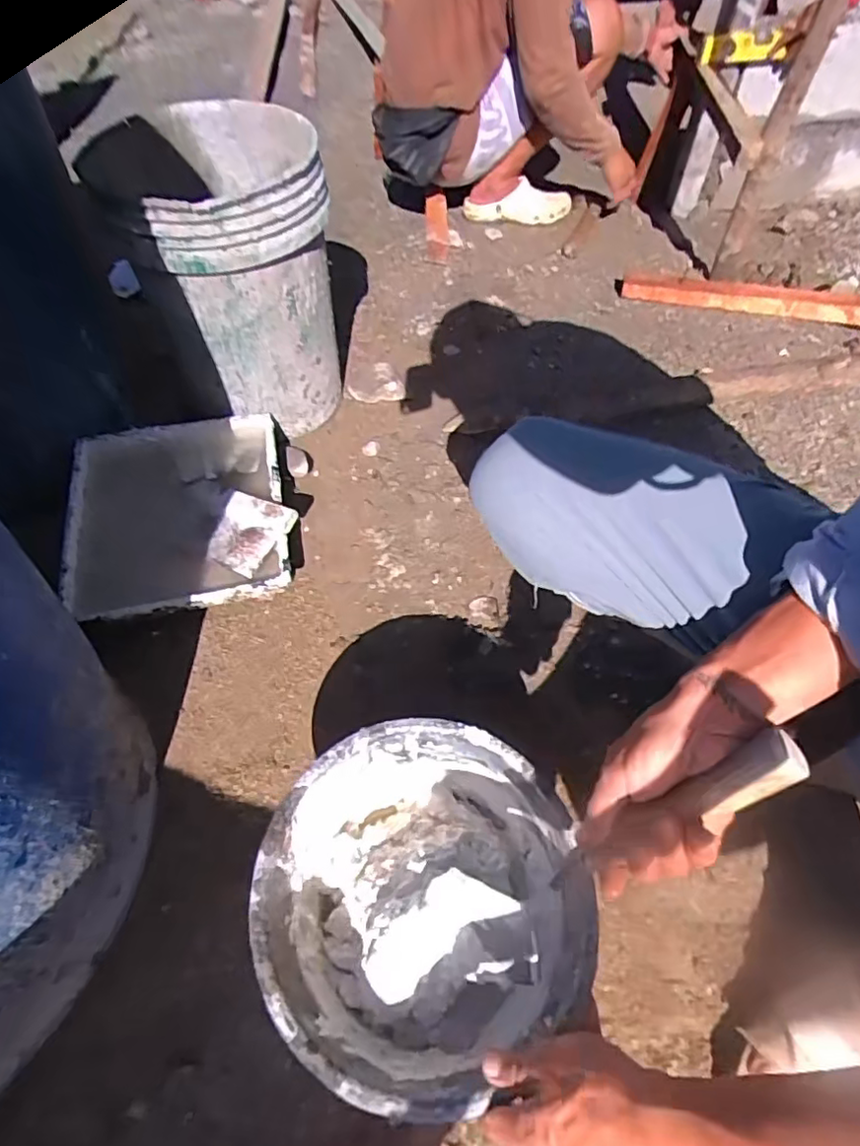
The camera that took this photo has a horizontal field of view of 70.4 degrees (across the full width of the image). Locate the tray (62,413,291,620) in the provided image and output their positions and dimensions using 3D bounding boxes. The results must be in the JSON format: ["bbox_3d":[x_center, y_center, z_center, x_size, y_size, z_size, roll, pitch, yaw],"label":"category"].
[{"bbox_3d":[-0.356,-0.091,0.870,0.302,0.049,0.331,-11,56,-5],"label":"tray"}]

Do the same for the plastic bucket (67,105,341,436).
[{"bbox_3d":[-0.291,-0.440,0.936,0.291,0.369,0.292,-12,56,-6],"label":"plastic bucket"}]

